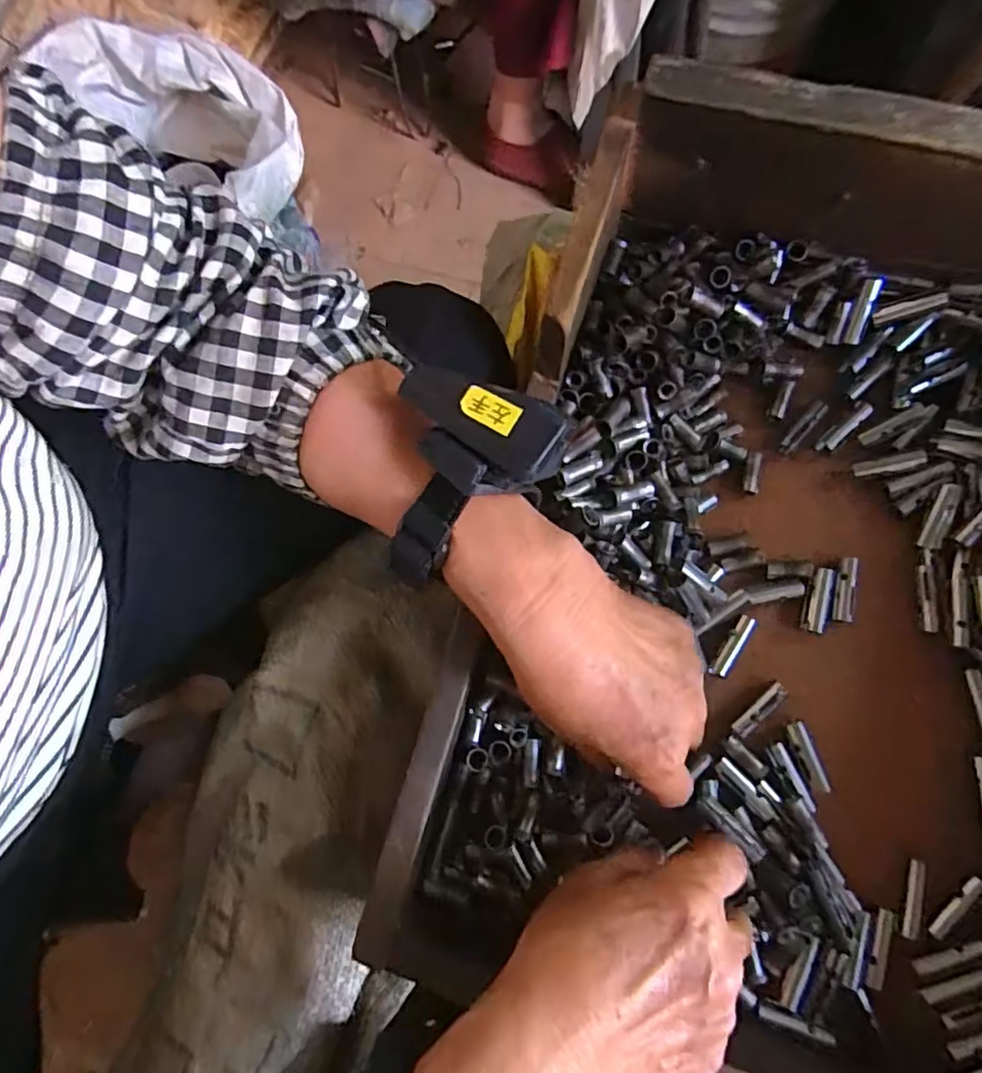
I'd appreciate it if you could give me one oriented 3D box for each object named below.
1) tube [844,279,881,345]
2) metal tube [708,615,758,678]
[{"bbox_3d":[0.222,-0.134,0.367,0.010,0.036,0.006,8,31,4],"label":"tube"},{"bbox_3d":[0.134,0.061,0.341,0.010,0.009,0.037,29,77,10],"label":"metal tube"}]

